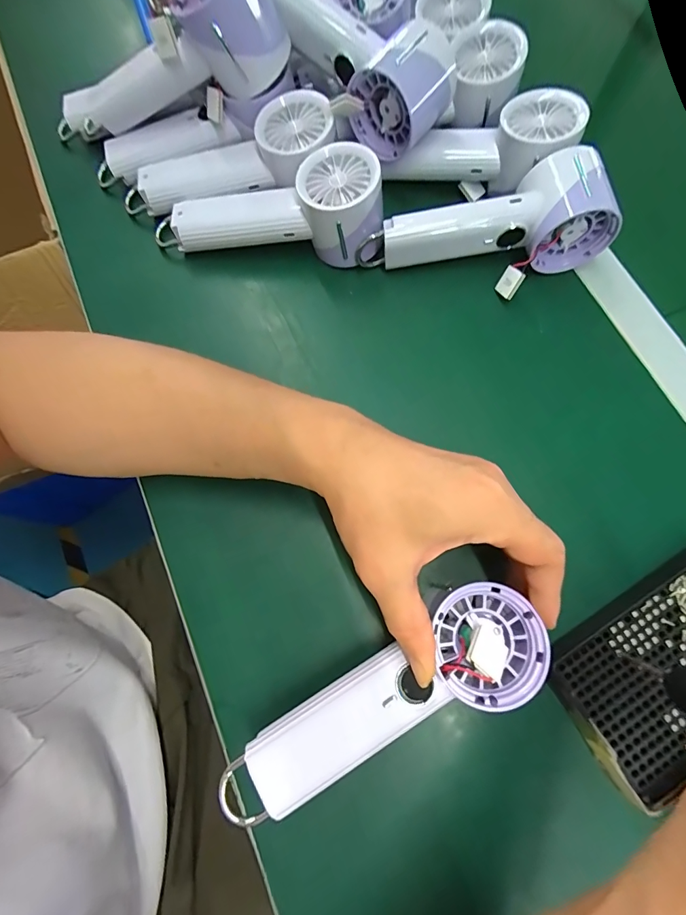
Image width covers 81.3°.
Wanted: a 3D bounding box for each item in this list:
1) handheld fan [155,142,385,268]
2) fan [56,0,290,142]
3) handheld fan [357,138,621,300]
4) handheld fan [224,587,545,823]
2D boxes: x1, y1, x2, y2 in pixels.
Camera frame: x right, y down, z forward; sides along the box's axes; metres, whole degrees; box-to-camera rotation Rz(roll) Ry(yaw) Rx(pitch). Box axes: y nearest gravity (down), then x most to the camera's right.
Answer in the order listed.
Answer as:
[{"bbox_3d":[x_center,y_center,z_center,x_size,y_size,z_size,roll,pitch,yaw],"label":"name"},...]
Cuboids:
[{"bbox_3d":[-0.063,-0.197,0.334,0.196,0.060,0.060,0,74,14],"label":"handheld fan"},{"bbox_3d":[-0.160,-0.315,0.325,0.238,0.070,0.084,-5,73,20],"label":"fan"},{"bbox_3d":[0.113,-0.171,0.311,0.179,0.069,0.070,-16,74,-3],"label":"handheld fan"},{"bbox_3d":[0.020,0.133,0.220,0.189,0.024,0.060,-30,75,0],"label":"handheld fan"}]

